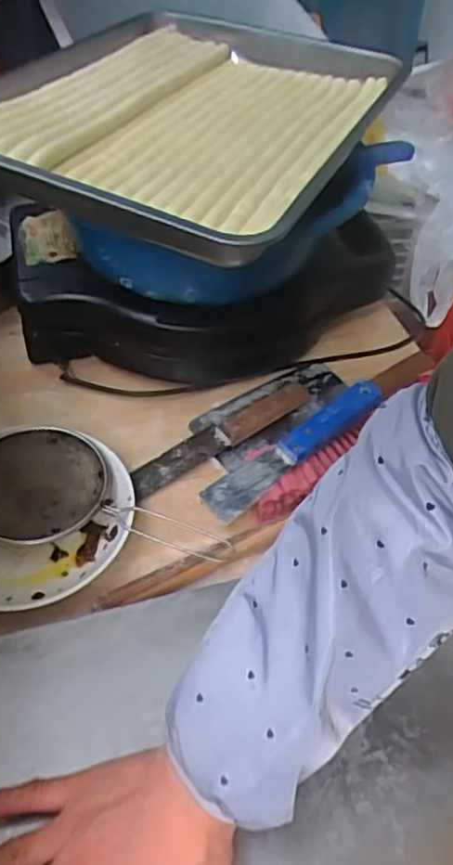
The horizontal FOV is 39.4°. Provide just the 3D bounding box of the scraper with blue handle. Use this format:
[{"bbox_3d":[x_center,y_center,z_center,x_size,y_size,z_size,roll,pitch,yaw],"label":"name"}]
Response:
[{"bbox_3d":[0.068,0.012,0.636,0.211,0.018,0.043,-36,58,-10],"label":"scraper with blue handle"}]

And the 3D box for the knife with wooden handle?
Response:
[{"bbox_3d":[-0.004,-0.007,0.681,0.230,0.022,0.047,-28,56,-26],"label":"knife with wooden handle"}]

